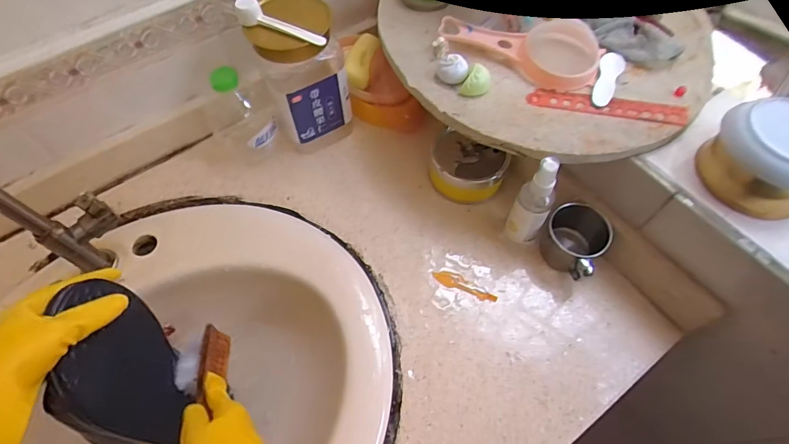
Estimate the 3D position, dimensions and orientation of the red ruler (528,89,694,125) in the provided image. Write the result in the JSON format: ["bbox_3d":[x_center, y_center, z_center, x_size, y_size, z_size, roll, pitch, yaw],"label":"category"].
[{"bbox_3d":[0.221,-0.122,0.441,0.158,0.004,0.025,10,61,7],"label":"red ruler"}]

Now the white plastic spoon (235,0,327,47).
[{"bbox_3d":[-0.124,-0.219,0.459,0.105,0.021,0.024,20,63,12],"label":"white plastic spoon"}]

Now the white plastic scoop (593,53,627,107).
[{"bbox_3d":[0.229,-0.155,0.457,0.024,0.005,0.086,25,64,14],"label":"white plastic scoop"}]

